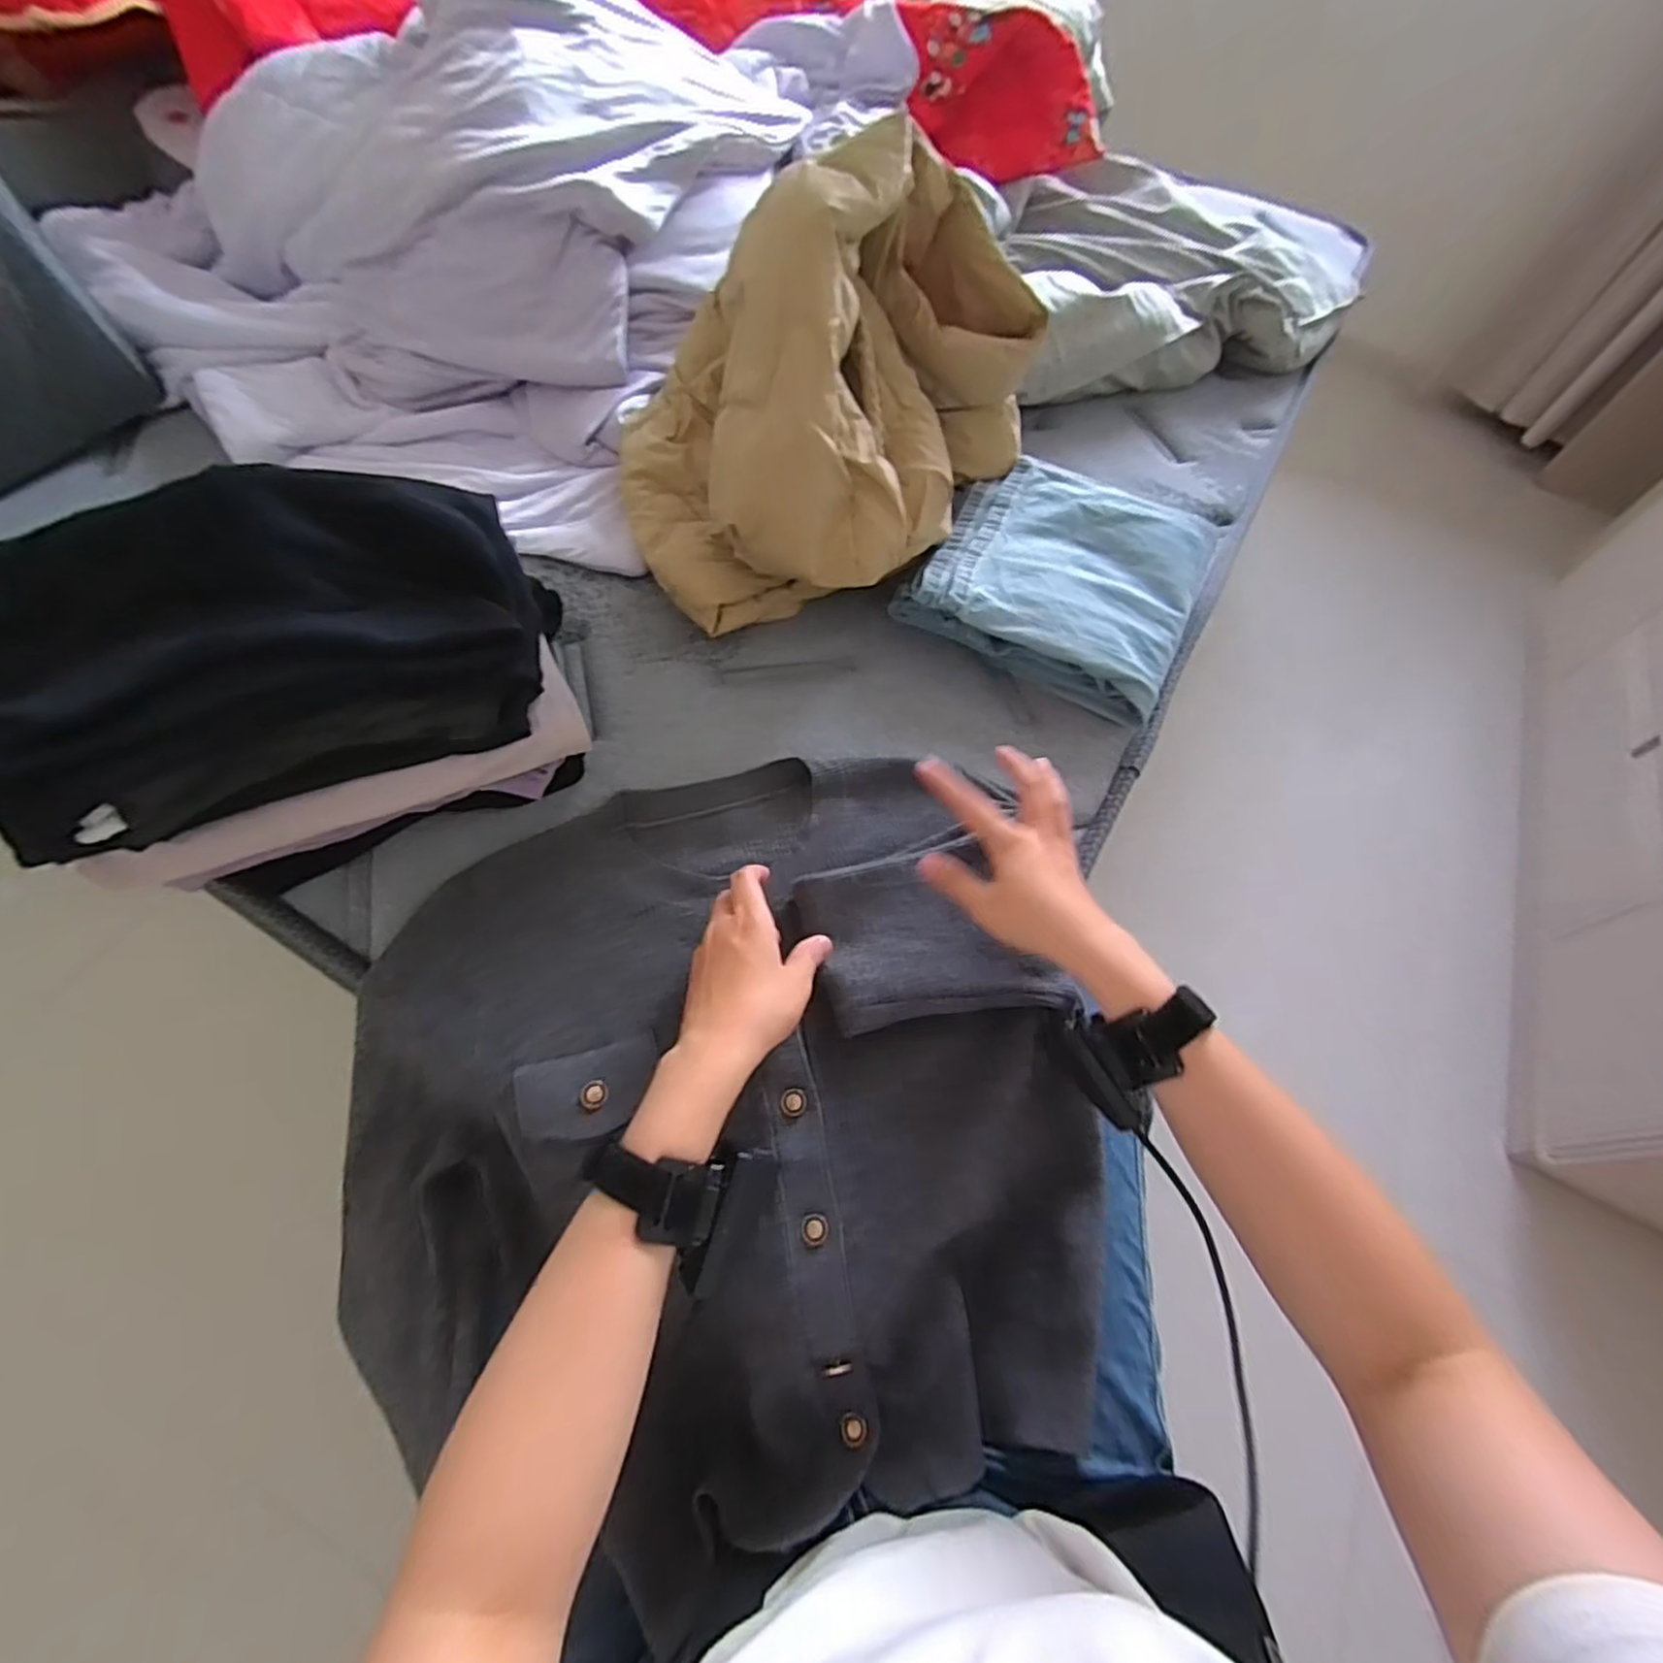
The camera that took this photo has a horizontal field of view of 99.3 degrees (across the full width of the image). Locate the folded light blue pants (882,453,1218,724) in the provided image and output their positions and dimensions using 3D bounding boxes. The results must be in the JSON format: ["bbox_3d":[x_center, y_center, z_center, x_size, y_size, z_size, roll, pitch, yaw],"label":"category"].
[{"bbox_3d":[0.218,-0.246,0.667,0.248,0.059,0.259,26,62,11],"label":"folded light blue pants"}]

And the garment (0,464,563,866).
[{"bbox_3d":[-0.338,-0.119,0.427,0.299,0.087,0.183,-21,64,-15],"label":"garment"}]

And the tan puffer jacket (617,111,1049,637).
[{"bbox_3d":[-0.038,-0.381,0.598,0.329,0.280,0.356,33,64,14],"label":"tan puffer jacket"}]

